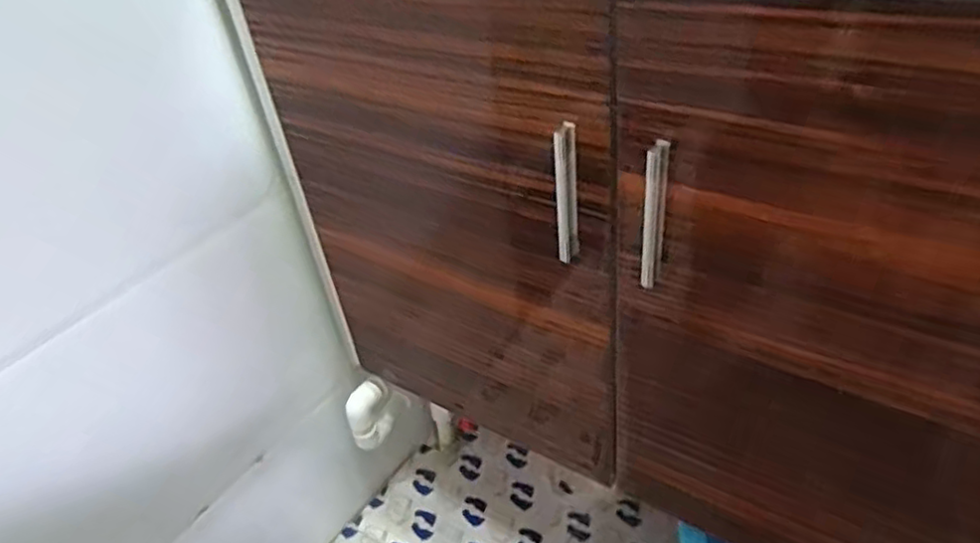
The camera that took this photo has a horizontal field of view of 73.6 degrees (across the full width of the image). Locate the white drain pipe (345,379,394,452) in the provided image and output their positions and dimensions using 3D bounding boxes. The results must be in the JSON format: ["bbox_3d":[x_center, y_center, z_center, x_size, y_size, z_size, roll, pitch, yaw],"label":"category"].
[{"bbox_3d":[-0.164,0.183,0.855,0.045,0.092,0.061,21,46,30],"label":"white drain pipe"}]

